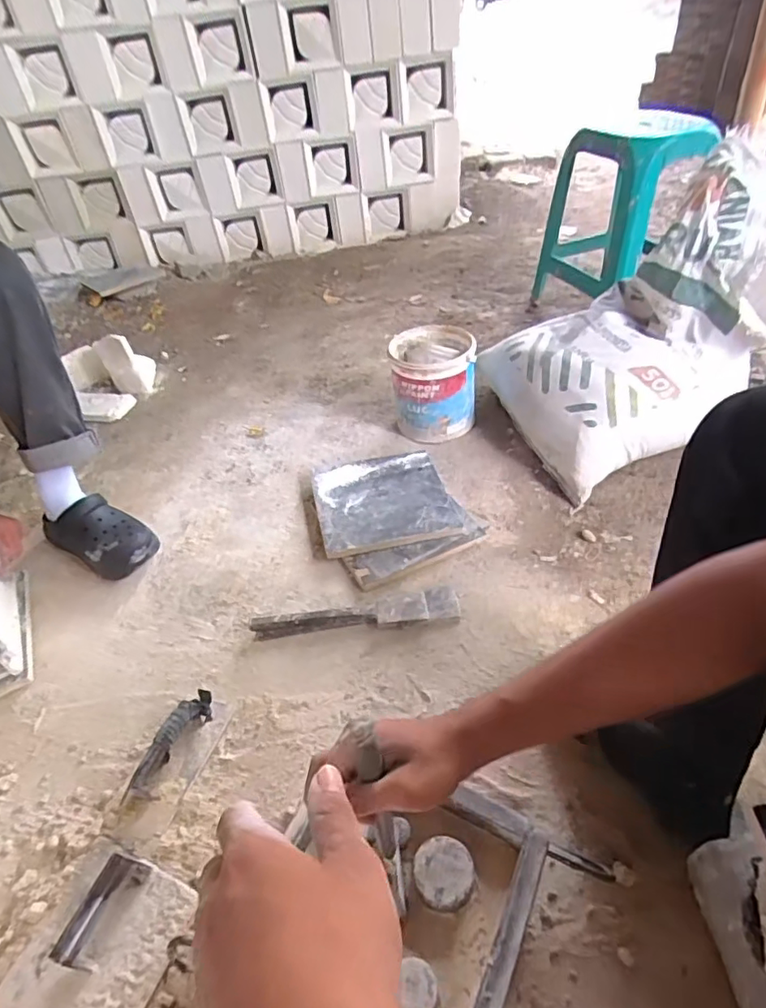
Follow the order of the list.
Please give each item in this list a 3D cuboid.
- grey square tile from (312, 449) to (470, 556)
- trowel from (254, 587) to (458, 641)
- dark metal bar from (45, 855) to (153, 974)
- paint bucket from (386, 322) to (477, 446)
[{"bbox_3d":[-0.002,-0.012,1.083,0.257,0.019,0.257,-11,43,-11],"label":"grey square tile"},{"bbox_3d":[-0.043,0.179,0.907,0.328,0.027,0.058,-7,45,-1],"label":"trowel"},{"bbox_3d":[-0.298,0.434,0.600,0.023,0.065,0.099,11,45,22],"label":"dark metal bar"},{"bbox_3d":[0.109,-0.263,1.243,0.180,0.194,0.174,-4,44,0],"label":"paint bucket"}]

